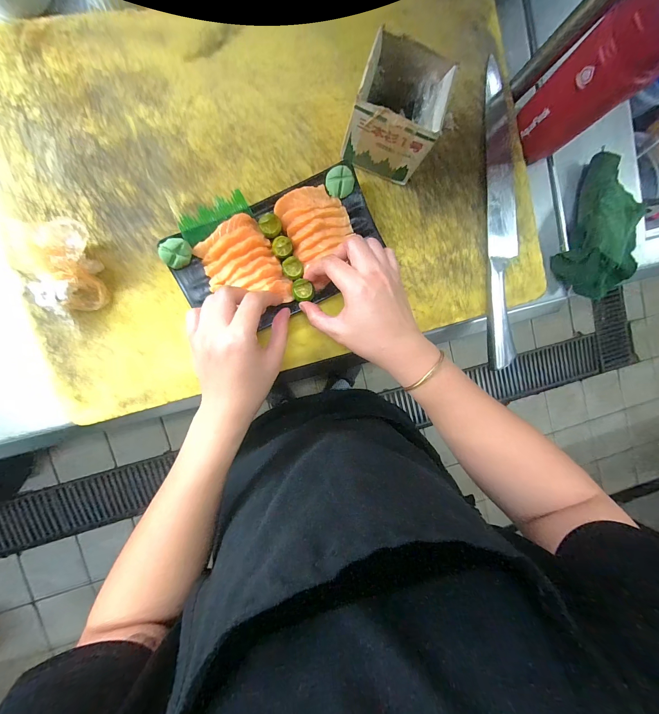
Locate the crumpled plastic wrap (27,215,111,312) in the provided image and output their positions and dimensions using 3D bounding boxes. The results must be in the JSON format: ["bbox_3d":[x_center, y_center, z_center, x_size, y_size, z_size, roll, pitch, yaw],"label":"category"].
[{"bbox_3d":[-0.254,-0.089,0.295,0.051,0.042,0.085,1,93,-9],"label":"crumpled plastic wrap"}]

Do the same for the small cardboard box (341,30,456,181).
[{"bbox_3d":[0.068,-0.247,0.314,0.088,0.083,0.085,18,90,-9],"label":"small cardboard box"}]

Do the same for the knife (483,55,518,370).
[{"bbox_3d":[0.213,-0.171,0.374,0.043,0.015,0.364,-3,94,-8],"label":"knife"}]

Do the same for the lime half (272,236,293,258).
[{"bbox_3d":[-0.050,-0.117,0.321,0.020,0.007,0.020,-7,94,-8],"label":"lime half"}]

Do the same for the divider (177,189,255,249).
[{"bbox_3d":[-0.118,-0.144,0.314,0.072,0.004,0.032,-31,94,-8],"label":"divider"}]

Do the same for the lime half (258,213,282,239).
[{"bbox_3d":[-0.061,-0.136,0.315,0.022,0.013,0.020,-8,94,-8],"label":"lime half"}]

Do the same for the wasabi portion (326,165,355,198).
[{"bbox_3d":[0.011,-0.185,0.321,0.030,0.006,0.029,-9,110,2],"label":"wasabi portion"}]

